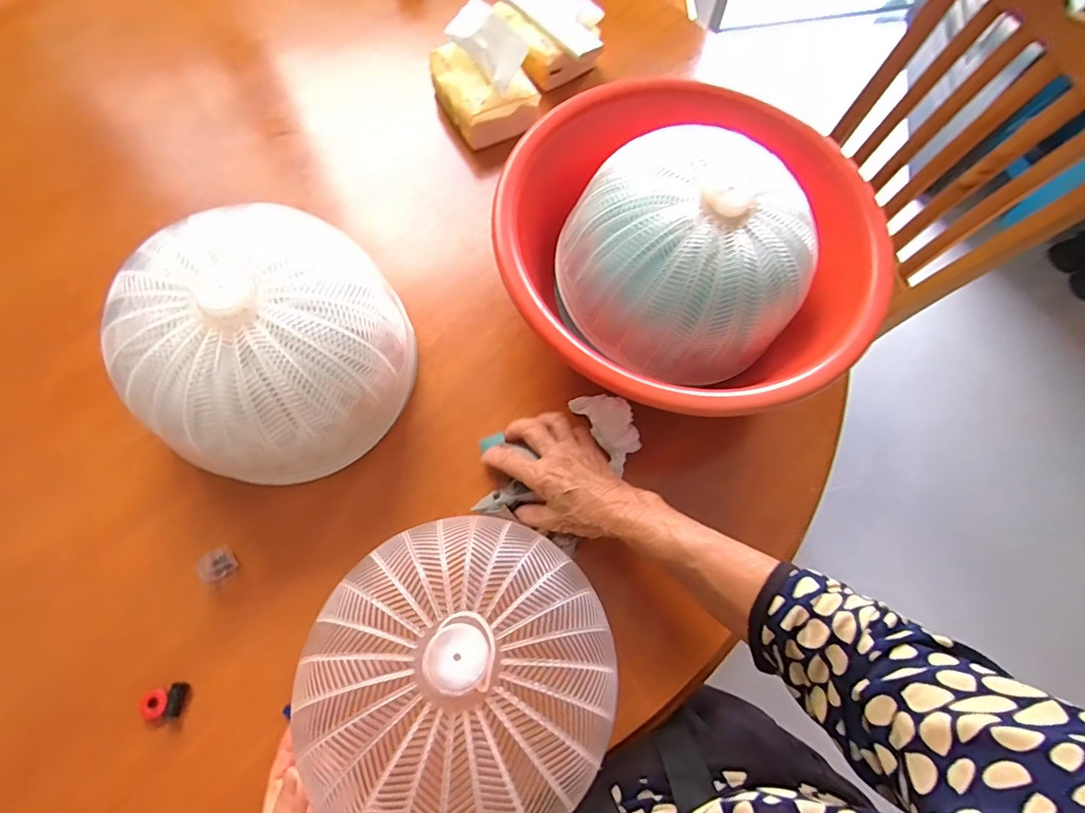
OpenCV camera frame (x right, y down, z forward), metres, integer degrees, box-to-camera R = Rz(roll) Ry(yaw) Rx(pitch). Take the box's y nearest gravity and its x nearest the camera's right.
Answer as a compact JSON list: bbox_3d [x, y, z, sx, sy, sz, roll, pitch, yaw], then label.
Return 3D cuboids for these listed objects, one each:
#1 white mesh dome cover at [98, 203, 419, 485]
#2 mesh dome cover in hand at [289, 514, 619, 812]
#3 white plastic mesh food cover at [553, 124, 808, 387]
[{"bbox_3d":[-0.233,-0.056,0.451,0.213,0.127,0.208,-38,77,-13],"label":"white mesh dome cover"},{"bbox_3d":[-0.058,0.181,0.348,0.210,0.069,0.201,-20,73,-8],"label":"mesh dome cover in hand"},{"bbox_3d":[0.142,-0.151,0.475,0.213,0.117,0.222,43,75,11],"label":"white plastic mesh food cover"}]

